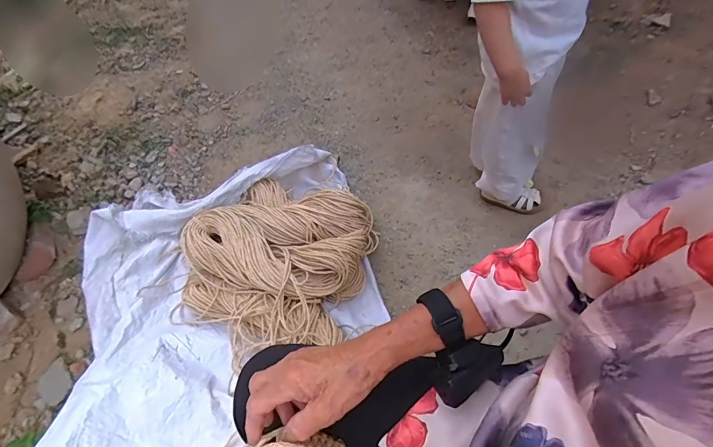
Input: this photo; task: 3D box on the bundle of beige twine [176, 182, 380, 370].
[{"bbox_3d":[-0.211,0.089,0.994,0.448,0.184,0.431,18,57,17],"label":"bundle of beige twine"}]

